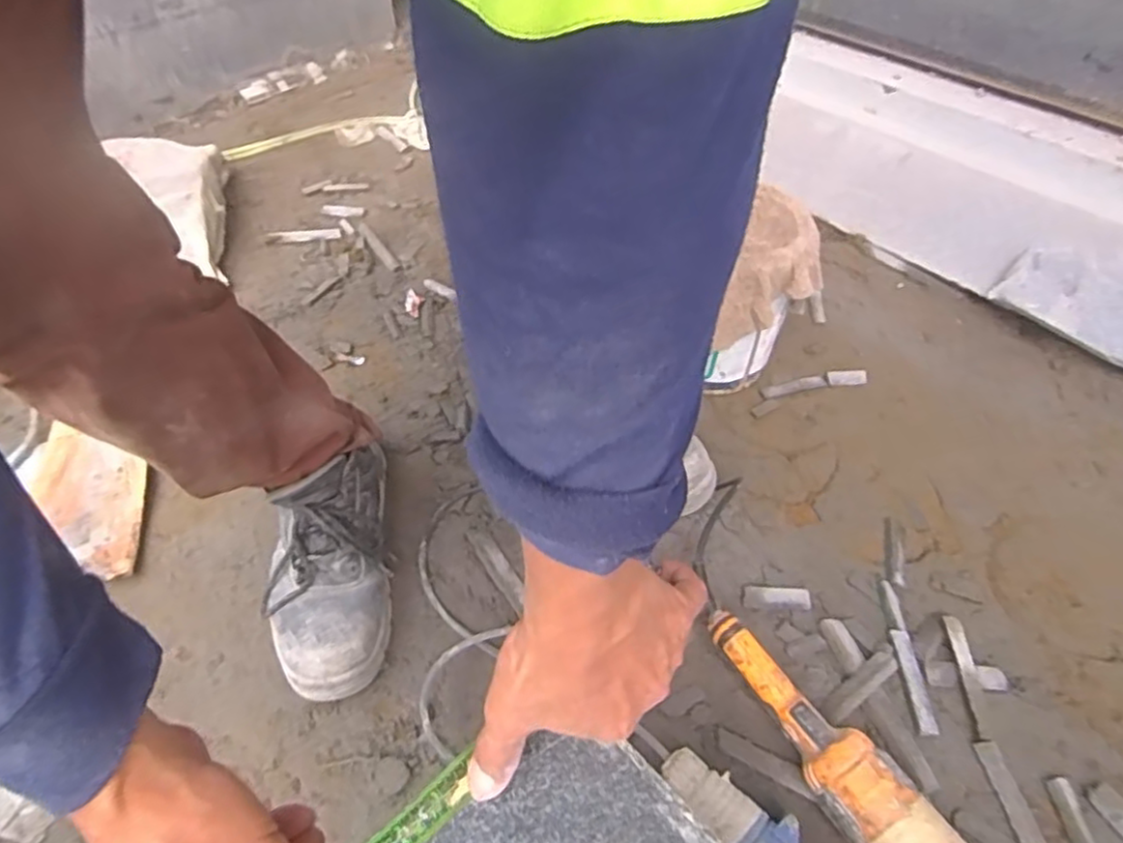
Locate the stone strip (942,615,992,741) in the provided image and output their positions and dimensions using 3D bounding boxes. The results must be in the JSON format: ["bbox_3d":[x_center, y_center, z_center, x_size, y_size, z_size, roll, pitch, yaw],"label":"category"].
[{"bbox_3d":[0.383,0.238,0.643,0.016,0.005,0.118,-5,46,14],"label":"stone strip"}]

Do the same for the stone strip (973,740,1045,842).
[{"bbox_3d":[0.377,0.316,0.575,0.019,0.010,0.086,-4,52,-4],"label":"stone strip"}]

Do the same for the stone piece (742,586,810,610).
[{"bbox_3d":[0.218,0.180,0.692,0.067,0.012,0.020,2,52,2],"label":"stone piece"}]

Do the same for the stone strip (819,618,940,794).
[{"bbox_3d":[0.287,0.253,0.625,0.029,0.007,0.161,-15,53,-12],"label":"stone strip"}]

